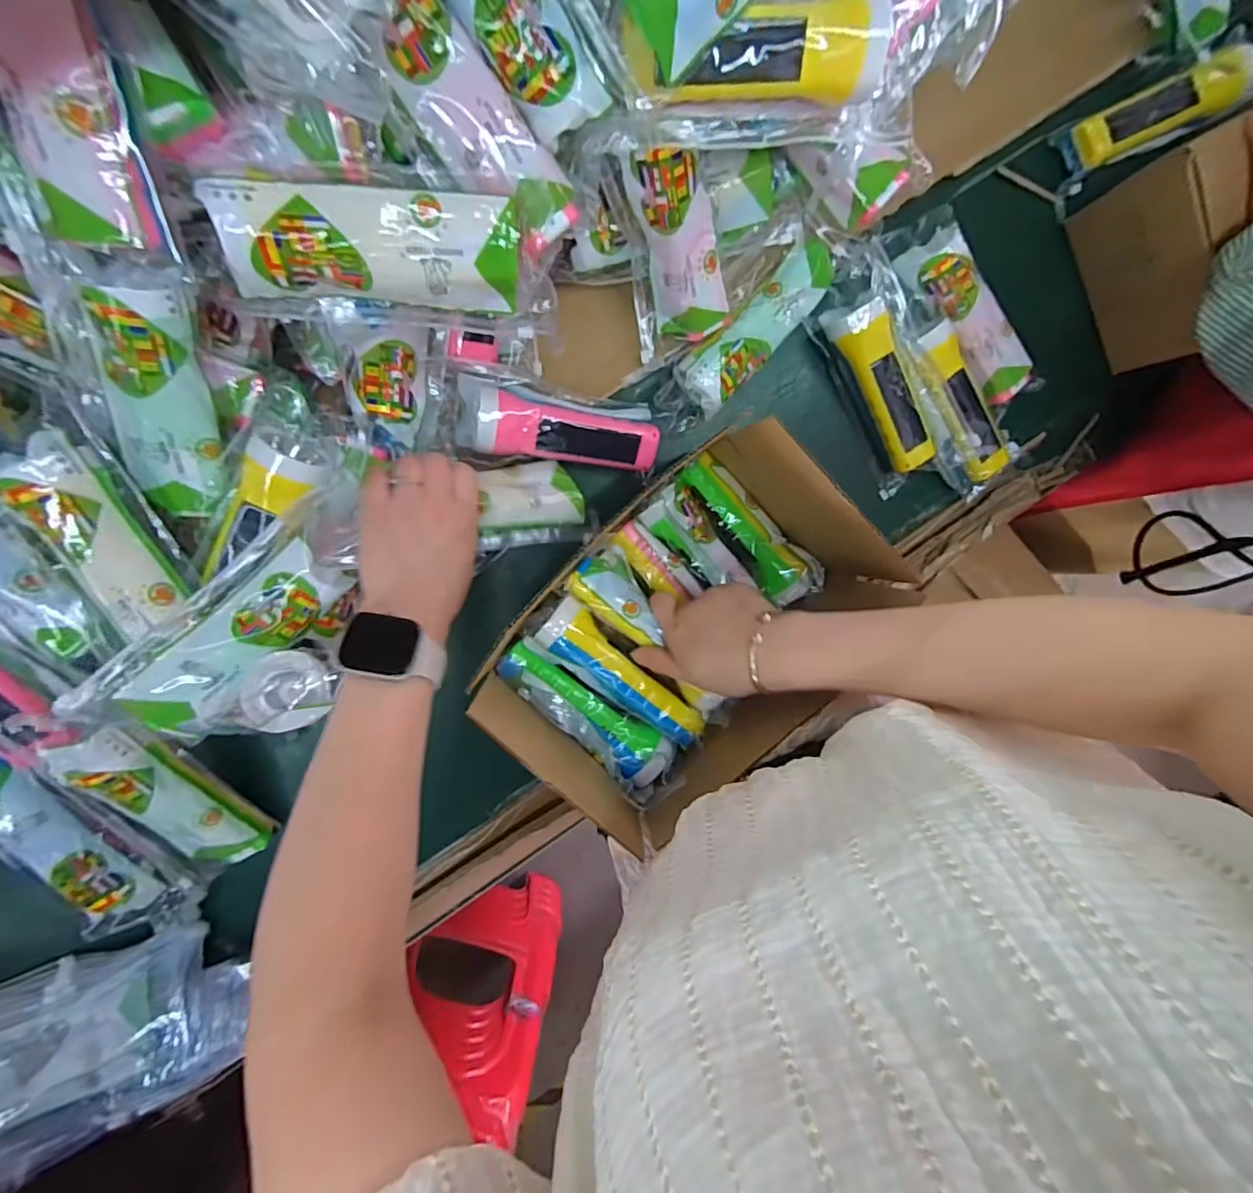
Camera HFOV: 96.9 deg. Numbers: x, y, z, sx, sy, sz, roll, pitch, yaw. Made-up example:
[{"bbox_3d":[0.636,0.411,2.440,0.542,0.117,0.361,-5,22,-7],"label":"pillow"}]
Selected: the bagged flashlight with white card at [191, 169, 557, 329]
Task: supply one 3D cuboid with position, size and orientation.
[{"bbox_3d":[-0.142,-0.215,0.345,0.190,0.076,0.069,-6,97,-17],"label":"bagged flashlight with white card"}]

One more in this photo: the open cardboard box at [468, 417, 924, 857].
[{"bbox_3d":[0.050,0.029,0.444,0.272,0.144,0.192,-44,99,0],"label":"open cardboard box"}]

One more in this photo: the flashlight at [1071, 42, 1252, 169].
[{"bbox_3d":[0.508,-0.456,0.523,0.159,0.041,0.059,-21,98,10],"label":"flashlight"}]

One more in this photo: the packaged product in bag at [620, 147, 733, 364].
[{"bbox_3d":[0.038,-0.273,0.439,0.076,0.151,0.039,-25,59,-3],"label":"packaged product in bag"}]

